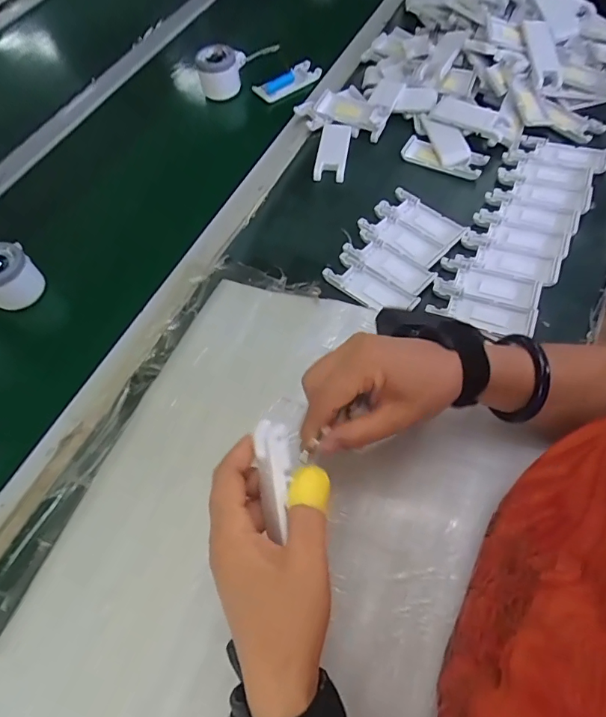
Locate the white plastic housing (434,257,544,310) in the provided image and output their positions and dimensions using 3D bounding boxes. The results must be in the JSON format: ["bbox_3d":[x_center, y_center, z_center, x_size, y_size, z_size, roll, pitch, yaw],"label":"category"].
[{"bbox_3d":[0.196,-0.078,0.489,0.104,0.009,0.045,16,63,12],"label":"white plastic housing"}]

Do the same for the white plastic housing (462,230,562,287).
[{"bbox_3d":[0.224,-0.111,0.503,0.102,0.015,0.044,23,65,15],"label":"white plastic housing"}]

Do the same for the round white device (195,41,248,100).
[{"bbox_3d":[-0.118,-0.419,0.678,0.070,0.054,0.054,-11,61,-2],"label":"round white device"}]

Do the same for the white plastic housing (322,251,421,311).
[{"bbox_3d":[0.073,-0.078,0.501,0.102,0.008,0.043,38,70,21],"label":"white plastic housing"}]

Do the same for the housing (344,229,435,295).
[{"bbox_3d":[0.097,-0.109,0.519,0.103,0.009,0.042,36,69,21],"label":"housing"}]

